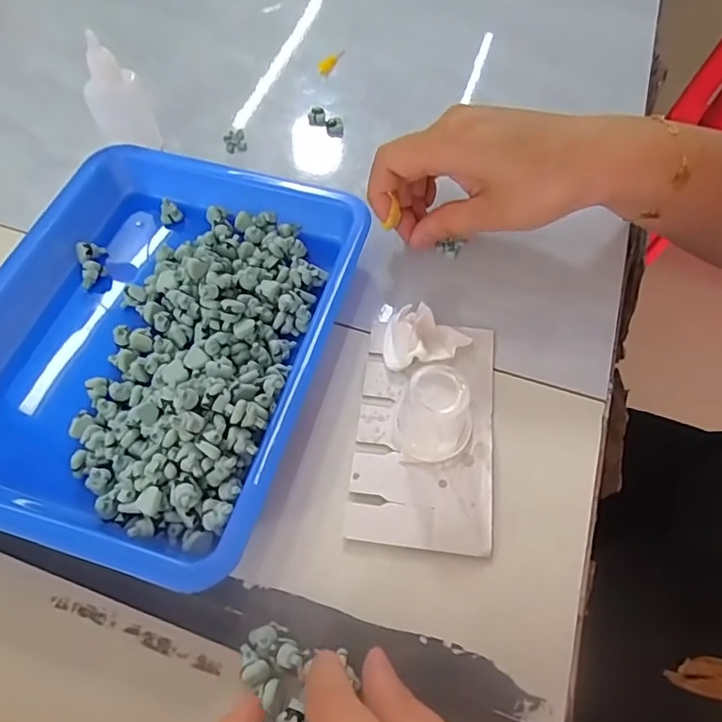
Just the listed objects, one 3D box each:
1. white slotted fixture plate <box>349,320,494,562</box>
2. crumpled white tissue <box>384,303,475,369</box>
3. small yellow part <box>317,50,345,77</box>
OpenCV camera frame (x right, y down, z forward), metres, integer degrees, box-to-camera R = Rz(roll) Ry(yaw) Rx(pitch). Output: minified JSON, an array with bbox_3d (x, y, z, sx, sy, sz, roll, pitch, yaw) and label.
[{"bbox_3d":[0.031,0.031,0.259,0.064,0.006,0.113,7,62,3],"label":"white slotted fixture plate"},{"bbox_3d":[0.033,-0.013,0.275,0.044,0.019,0.028,-8,62,-5],"label":"crumpled white tissue"},{"bbox_3d":[-0.023,-0.223,0.401,0.010,0.006,0.026,26,64,13],"label":"small yellow part"}]

